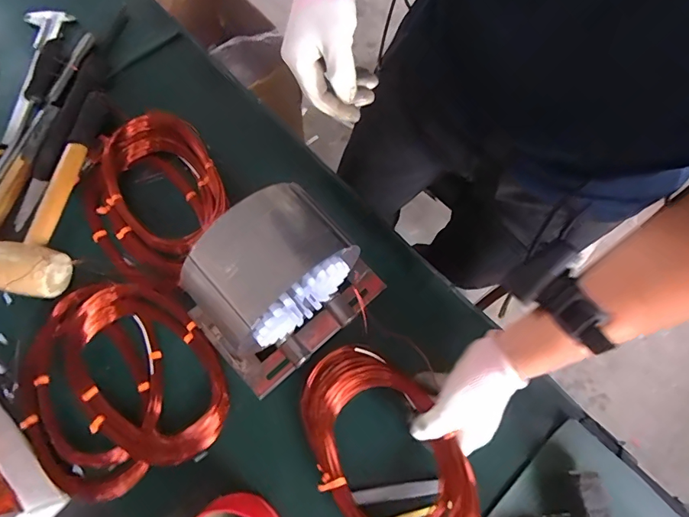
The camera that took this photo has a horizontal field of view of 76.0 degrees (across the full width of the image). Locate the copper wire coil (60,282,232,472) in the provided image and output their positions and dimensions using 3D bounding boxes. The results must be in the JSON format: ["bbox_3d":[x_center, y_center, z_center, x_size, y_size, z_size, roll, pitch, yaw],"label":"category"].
[{"bbox_3d":[-0.231,0.130,0.511,0.218,0.025,0.145,40,74,11],"label":"copper wire coil"}]

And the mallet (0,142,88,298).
[{"bbox_3d":[-0.359,-0.053,0.549,0.097,0.060,0.207,19,71,4],"label":"mallet"}]

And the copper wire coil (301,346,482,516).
[{"bbox_3d":[0.042,0.213,0.486,0.229,0.052,0.147,43,75,12],"label":"copper wire coil"}]

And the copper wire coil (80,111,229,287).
[{"bbox_3d":[-0.249,-0.080,0.575,0.174,0.031,0.227,-26,74,-11],"label":"copper wire coil"}]

